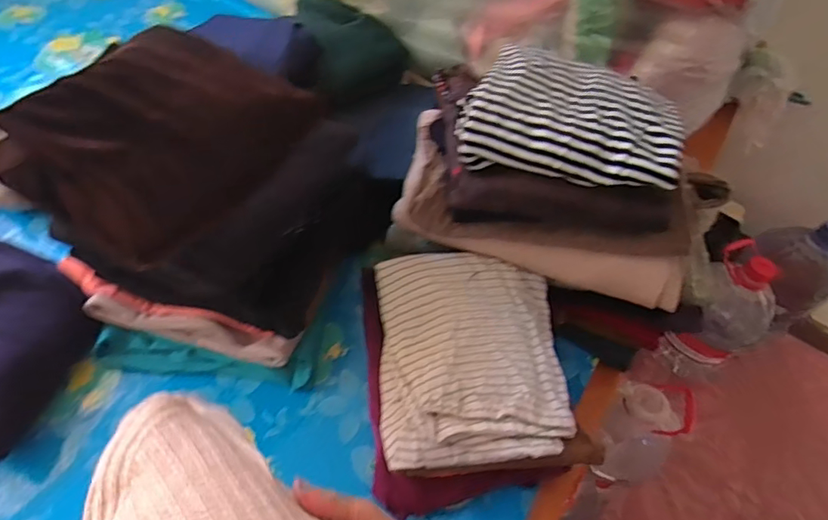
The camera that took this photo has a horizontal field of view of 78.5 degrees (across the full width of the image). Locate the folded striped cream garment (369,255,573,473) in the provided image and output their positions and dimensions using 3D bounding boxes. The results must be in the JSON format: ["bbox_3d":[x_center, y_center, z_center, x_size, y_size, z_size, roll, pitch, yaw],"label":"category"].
[{"bbox_3d":[0.073,0.128,0.698,0.234,0.079,0.286,-1,54,-6],"label":"folded striped cream garment"}]

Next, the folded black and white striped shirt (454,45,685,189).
[{"bbox_3d":[0.192,-0.184,0.634,0.261,0.054,0.193,18,54,7],"label":"folded black and white striped shirt"}]

